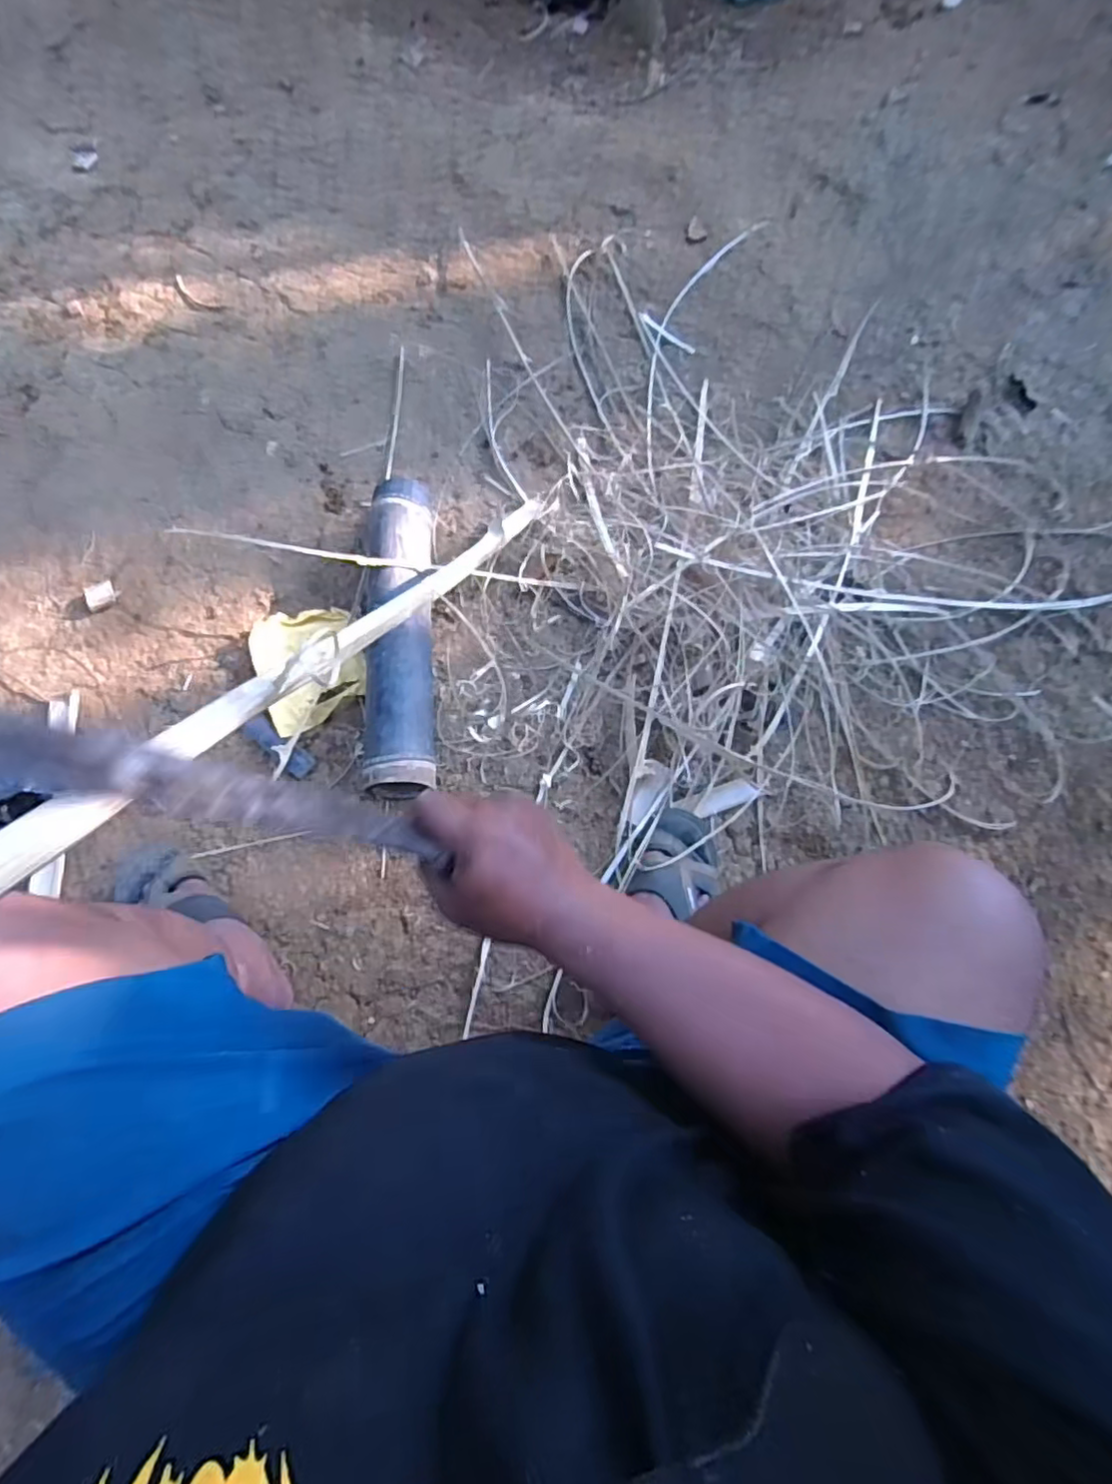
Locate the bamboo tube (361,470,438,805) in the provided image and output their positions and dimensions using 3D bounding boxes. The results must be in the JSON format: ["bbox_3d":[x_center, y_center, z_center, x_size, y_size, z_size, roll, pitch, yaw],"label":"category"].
[{"bbox_3d":[-0.218,-0.157,0.916,0.094,0.095,0.479,-3,71,-5],"label":"bamboo tube"}]

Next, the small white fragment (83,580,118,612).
[{"bbox_3d":[-0.687,-0.221,0.972,0.041,0.010,0.040,-26,71,-13],"label":"small white fragment"}]

